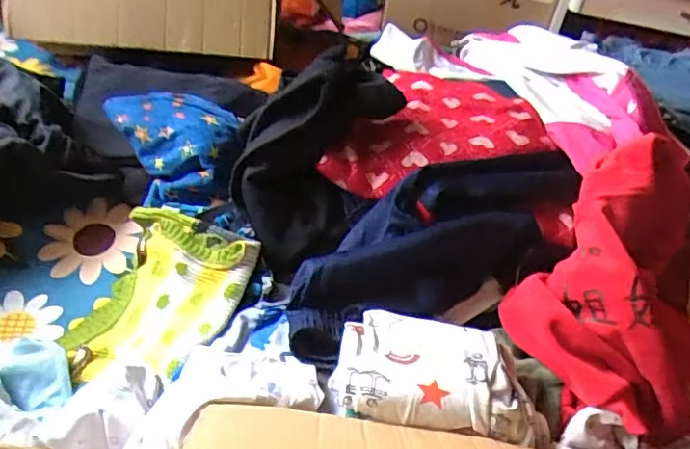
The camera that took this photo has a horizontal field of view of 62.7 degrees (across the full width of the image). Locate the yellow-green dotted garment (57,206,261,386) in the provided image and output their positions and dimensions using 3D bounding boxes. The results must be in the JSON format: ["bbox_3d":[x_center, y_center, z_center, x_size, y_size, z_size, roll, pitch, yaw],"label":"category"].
[{"bbox_3d":[-0.253,0.108,0.766,0.213,0.131,0.216,2,48,-3],"label":"yellow-green dotted garment"}]

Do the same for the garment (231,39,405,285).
[{"bbox_3d":[-0.052,-0.096,0.786,0.173,0.219,0.245,20,49,13],"label":"garment"}]

